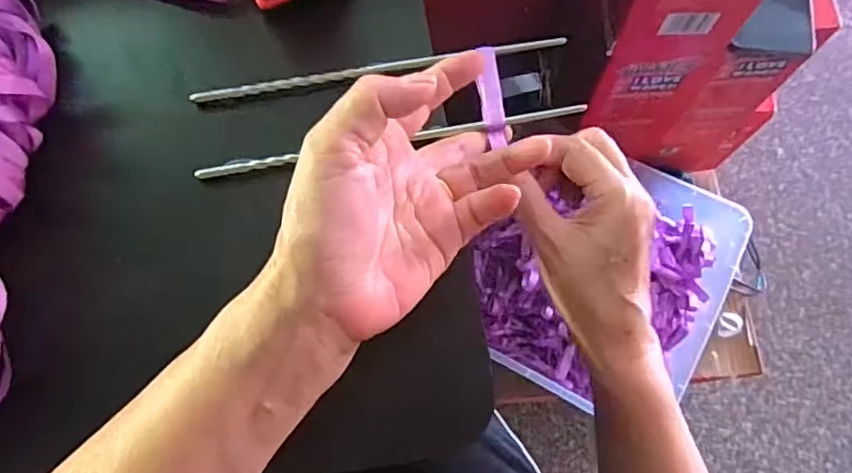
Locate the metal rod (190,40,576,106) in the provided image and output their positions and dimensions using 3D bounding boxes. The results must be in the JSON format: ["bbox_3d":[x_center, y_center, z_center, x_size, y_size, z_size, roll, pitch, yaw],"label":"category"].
[{"bbox_3d":[-0.028,-0.099,0.338,0.222,0.008,0.008,-9,73,0],"label":"metal rod"}]

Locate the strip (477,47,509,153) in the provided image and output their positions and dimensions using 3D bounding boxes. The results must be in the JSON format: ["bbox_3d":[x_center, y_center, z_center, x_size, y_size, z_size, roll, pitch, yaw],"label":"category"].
[{"bbox_3d":[0.037,-0.080,0.325,0.013,0.006,0.061,-4,79,1],"label":"strip"}]

